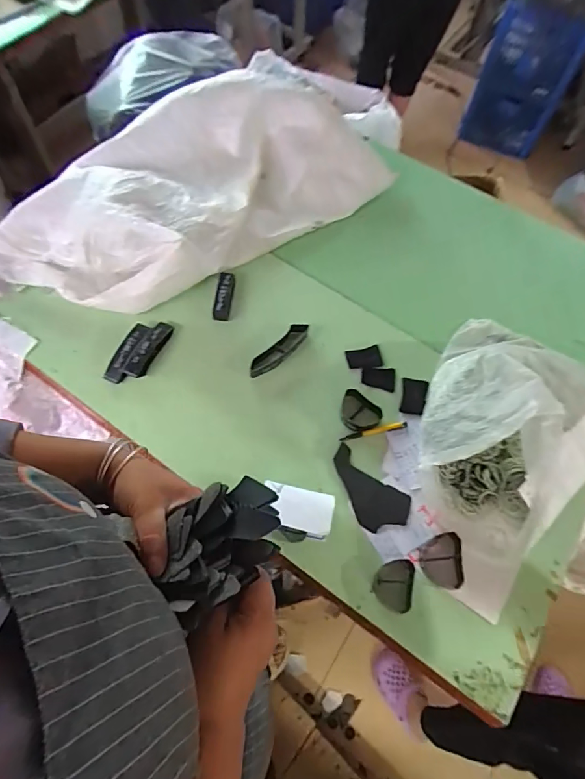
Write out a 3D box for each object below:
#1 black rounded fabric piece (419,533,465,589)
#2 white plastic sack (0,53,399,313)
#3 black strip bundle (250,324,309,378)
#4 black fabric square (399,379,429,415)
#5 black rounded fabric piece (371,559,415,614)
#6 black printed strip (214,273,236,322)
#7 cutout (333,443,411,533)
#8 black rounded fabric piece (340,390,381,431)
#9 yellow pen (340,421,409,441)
[{"bbox_3d":[0.250,0.287,0.743,0.063,0.025,0.084,7,64,1],"label":"black rounded fabric piece"},{"bbox_3d":[-0.215,-0.526,1.064,1.011,0.175,0.553,-31,69,-16],"label":"white plastic sack"},{"bbox_3d":[-0.025,-0.082,0.911,0.042,0.011,0.157,41,69,16],"label":"black strip bundle"},{"bbox_3d":[0.246,0.014,0.893,0.049,0.007,0.081,11,64,3],"label":"black fabric square"},{"bbox_3d":[0.166,0.322,0.729,0.060,0.026,0.078,11,64,3],"label":"black rounded fabric piece"},{"bbox_3d":[-0.146,-0.202,0.957,0.035,0.026,0.106,8,64,1],"label":"black printed strip"},{"bbox_3d":[0.131,0.189,0.805,0.167,0.010,0.094,38,68,15],"label":"cutout"},{"bbox_3d":[0.129,0.047,0.859,0.083,0.015,0.067,34,67,13],"label":"black rounded fabric piece"},{"bbox_3d":[0.158,0.082,0.851,0.135,0.006,0.014,-12,65,-8],"label":"yellow pen"}]

